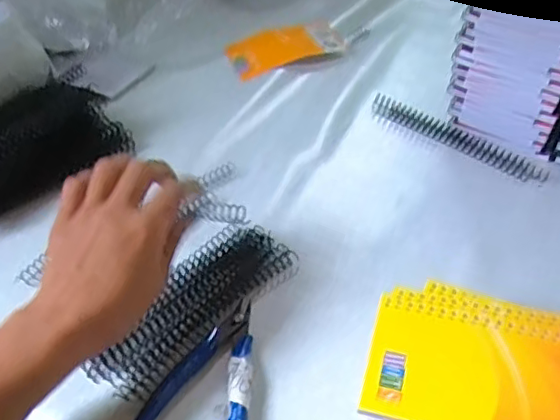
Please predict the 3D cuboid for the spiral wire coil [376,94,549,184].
[{"bbox_3d":[0.167,-0.071,0.574,0.181,0.010,0.024,30,55,30],"label":"spiral wire coil"}]

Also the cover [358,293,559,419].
[{"bbox_3d":[0.114,0.087,0.318,0.129,0.008,0.081,12,47,15],"label":"cover"}]

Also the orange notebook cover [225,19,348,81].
[{"bbox_3d":[0.008,-0.188,0.692,0.131,0.019,0.067,-22,47,-16],"label":"orange notebook cover"}]

